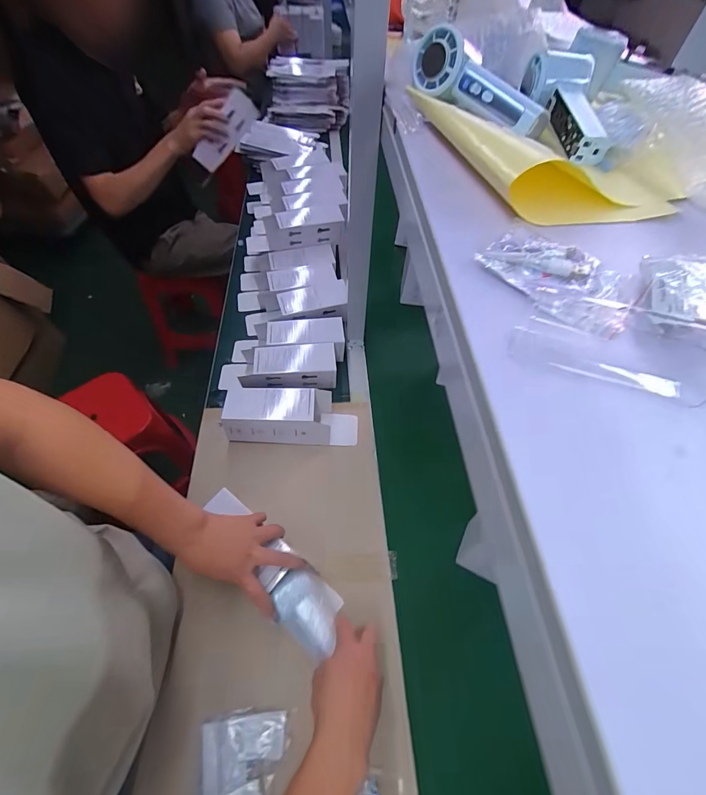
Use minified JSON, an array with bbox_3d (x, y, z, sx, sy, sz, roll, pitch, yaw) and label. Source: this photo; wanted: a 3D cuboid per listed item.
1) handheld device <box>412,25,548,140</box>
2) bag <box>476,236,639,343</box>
[{"bbox_3d":[0.126,-0.323,0.362,0.161,0.054,0.033,38,62,20],"label":"handheld device"},{"bbox_3d":[0.140,-0.083,0.247,0.099,0.012,0.069,34,61,18],"label":"bag"}]

